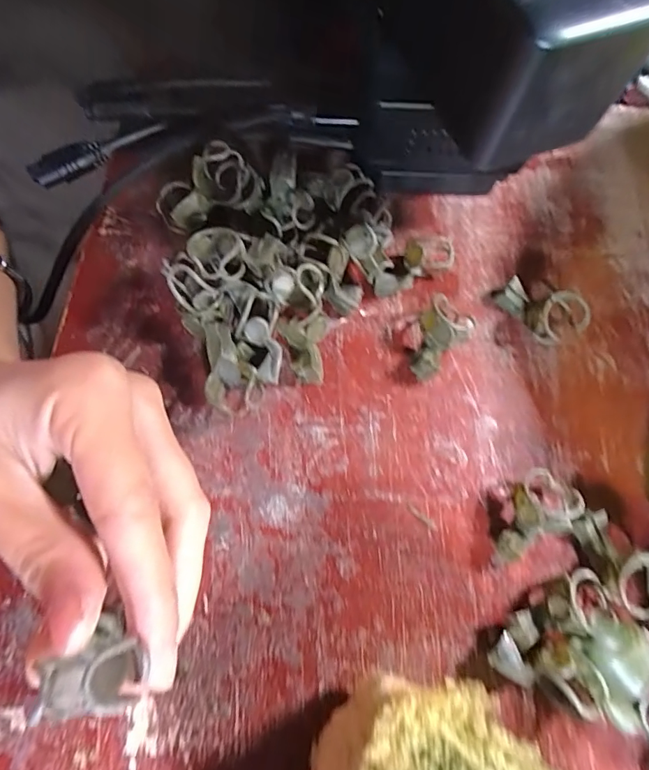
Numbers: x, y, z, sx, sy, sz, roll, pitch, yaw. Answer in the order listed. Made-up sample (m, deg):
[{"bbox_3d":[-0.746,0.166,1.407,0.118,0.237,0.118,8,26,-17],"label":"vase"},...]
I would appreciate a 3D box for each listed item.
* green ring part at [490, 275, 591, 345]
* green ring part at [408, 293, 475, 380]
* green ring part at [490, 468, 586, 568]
[{"bbox_3d":[0.094,-0.033,0.191,0.038,0.022,0.017,27,74,6],"label":"green ring part"},{"bbox_3d":[0.048,-0.020,0.186,0.020,0.020,0.034,32,75,8],"label":"green ring part"},{"bbox_3d":[0.076,0.051,0.166,0.035,0.020,0.022,-40,78,-12],"label":"green ring part"}]

